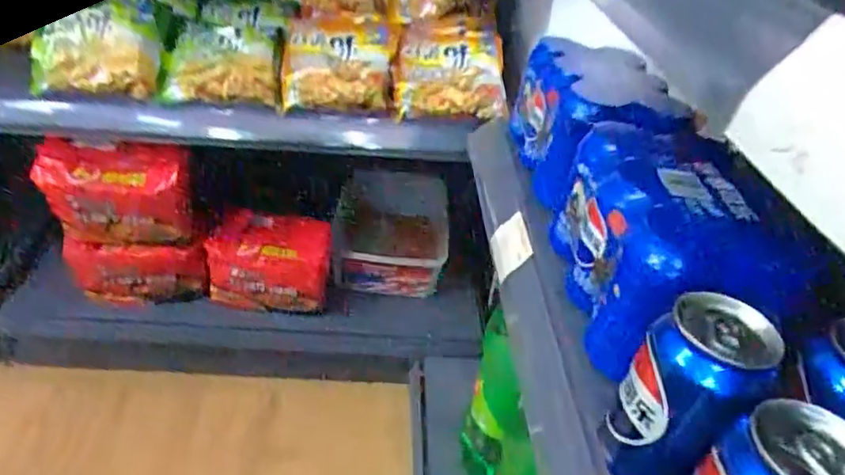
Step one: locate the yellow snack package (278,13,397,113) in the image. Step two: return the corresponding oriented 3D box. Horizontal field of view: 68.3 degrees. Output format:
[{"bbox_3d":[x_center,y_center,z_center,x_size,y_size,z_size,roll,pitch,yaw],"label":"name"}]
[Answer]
[{"bbox_3d":[-0.120,-0.252,0.894,0.154,0.101,0.155,6,34,-2],"label":"yellow snack package"}]

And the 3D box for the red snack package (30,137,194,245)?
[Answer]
[{"bbox_3d":[-0.449,-0.059,0.924,0.194,0.159,0.055,3,34,-7],"label":"red snack package"}]

